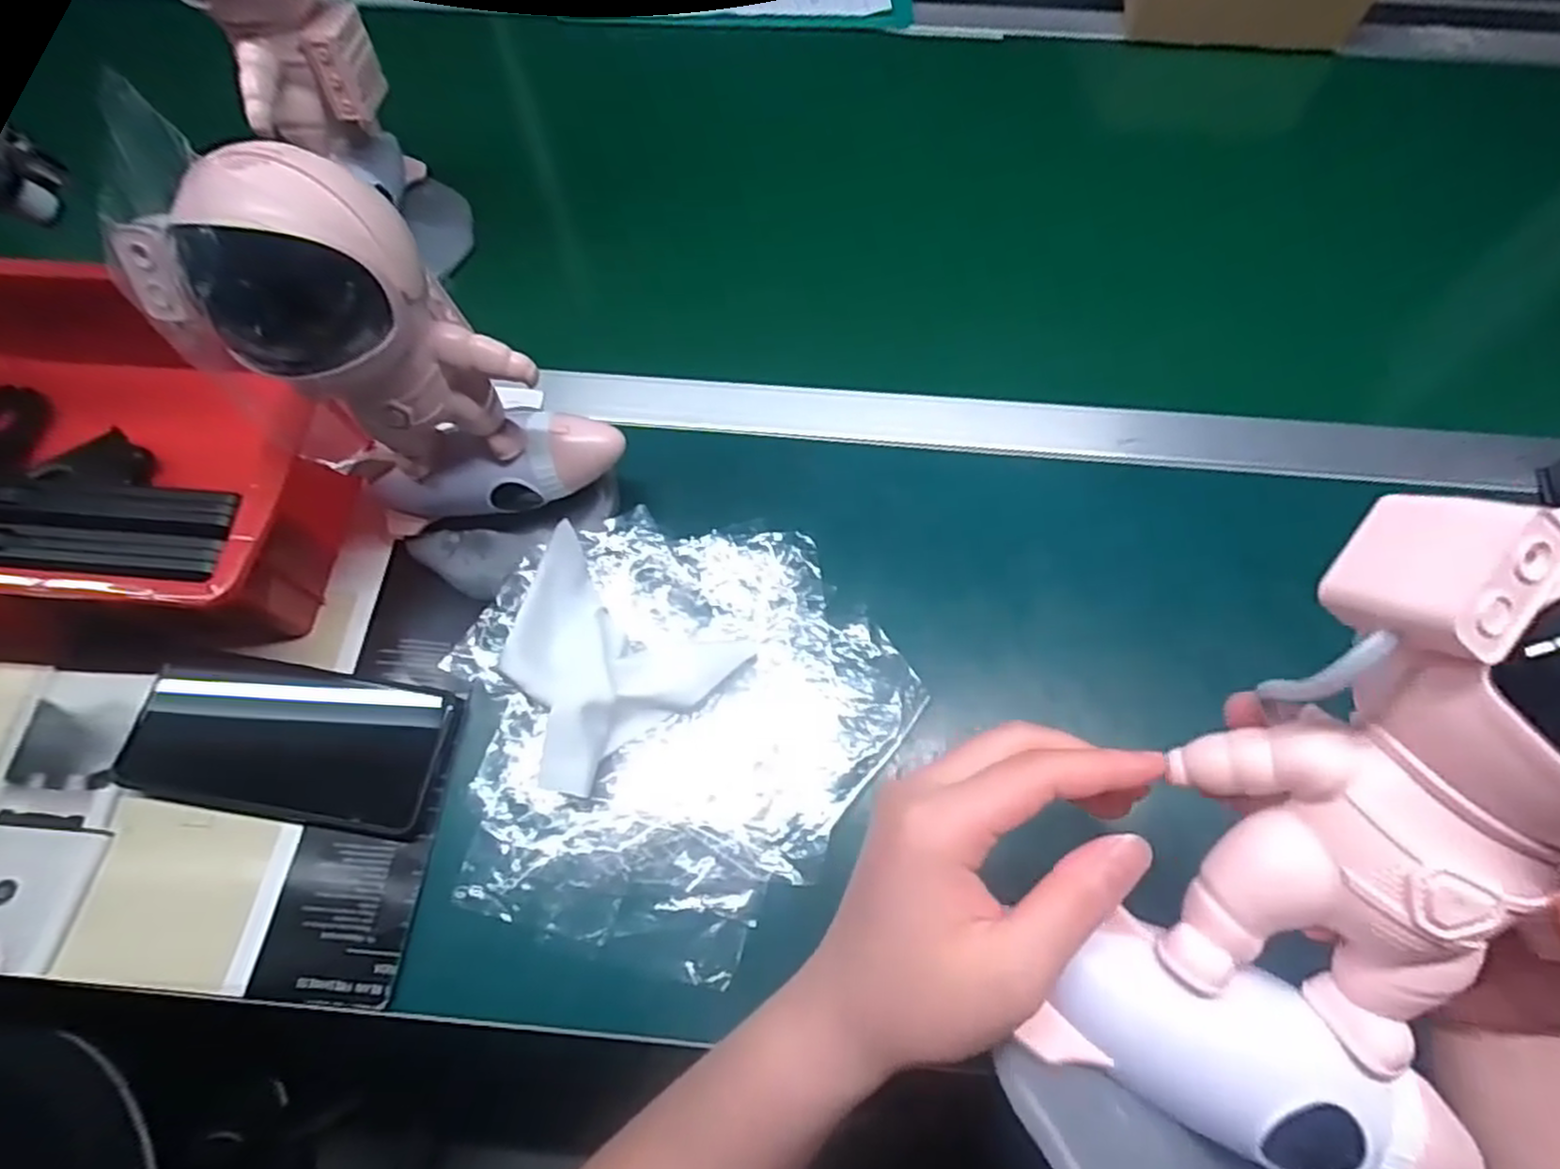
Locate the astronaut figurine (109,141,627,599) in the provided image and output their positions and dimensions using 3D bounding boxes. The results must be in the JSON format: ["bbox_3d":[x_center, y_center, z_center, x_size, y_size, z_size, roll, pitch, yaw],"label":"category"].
[{"bbox_3d":[-0.171,-0.092,0.345,0.128,0.220,0.108,27,68,12],"label":"astronaut figurine"}]

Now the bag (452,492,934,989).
[{"bbox_3d":[-0.066,0.064,0.401,0.221,0.041,0.249,32,70,14],"label":"bag"}]

